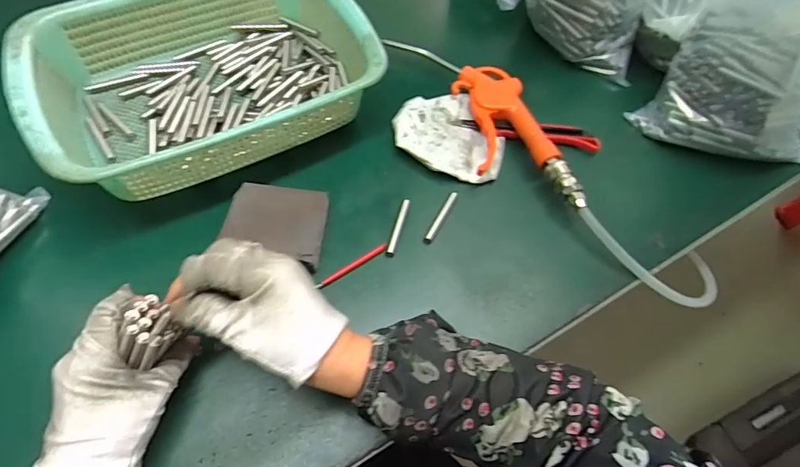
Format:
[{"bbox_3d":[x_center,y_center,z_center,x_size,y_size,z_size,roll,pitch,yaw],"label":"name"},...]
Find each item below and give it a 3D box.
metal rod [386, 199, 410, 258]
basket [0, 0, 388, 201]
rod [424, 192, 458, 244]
[{"bbox_3d":[-0.001,-0.007,0.405,0.008,0.005,0.058,16,62,5],"label":"metal rod"},{"bbox_3d":[-0.182,-0.155,0.436,0.294,0.081,0.218,-20,63,-15],"label":"basket"},{"bbox_3d":[0.039,-0.016,0.416,0.007,0.004,0.060,27,62,11],"label":"rod"}]

